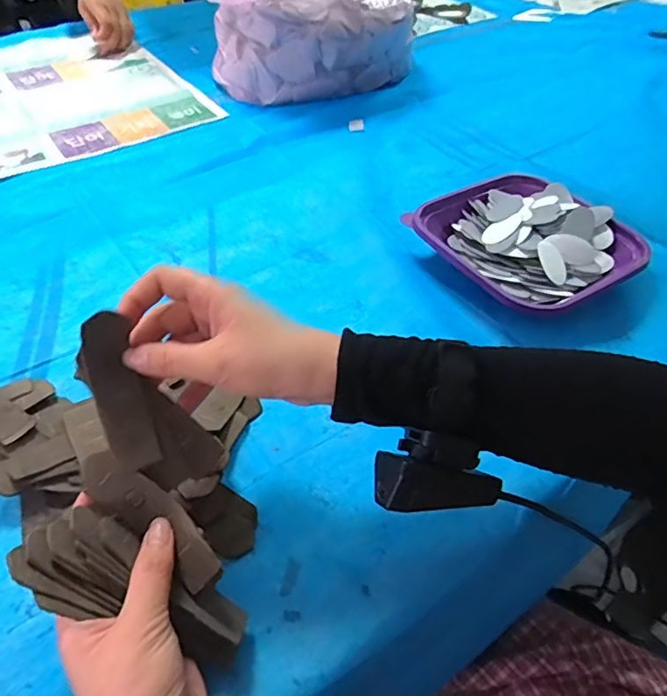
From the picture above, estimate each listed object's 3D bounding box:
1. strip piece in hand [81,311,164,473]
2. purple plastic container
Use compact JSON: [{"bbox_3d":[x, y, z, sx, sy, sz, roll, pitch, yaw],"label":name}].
[{"bbox_3d":[-0.121,0.025,0.302,0.024,0.010,0.087,-18,95,-16],"label":"strip piece in hand"},{"bbox_3d":[0.190,-0.107,0.532,0.183,0.041,0.175,-27,54,-22],"label":"purple plastic container"}]

